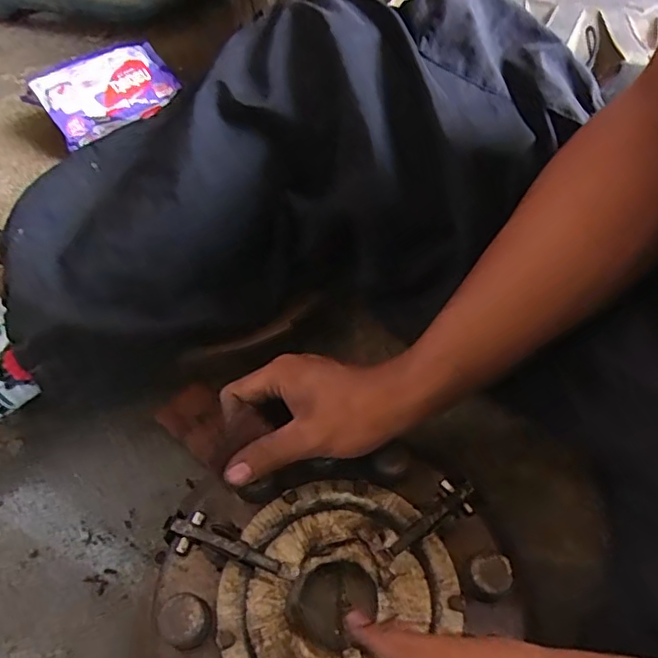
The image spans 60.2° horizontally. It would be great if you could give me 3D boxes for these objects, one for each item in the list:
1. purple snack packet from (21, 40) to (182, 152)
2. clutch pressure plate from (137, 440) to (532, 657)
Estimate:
[{"bbox_3d":[-0.253,-0.275,0.658,0.161,0.086,0.049,-34,26,-20],"label":"purple snack packet"},{"bbox_3d":[0.004,0.193,0.358,0.227,0.064,0.209,0,54,-3],"label":"clutch pressure plate"}]

